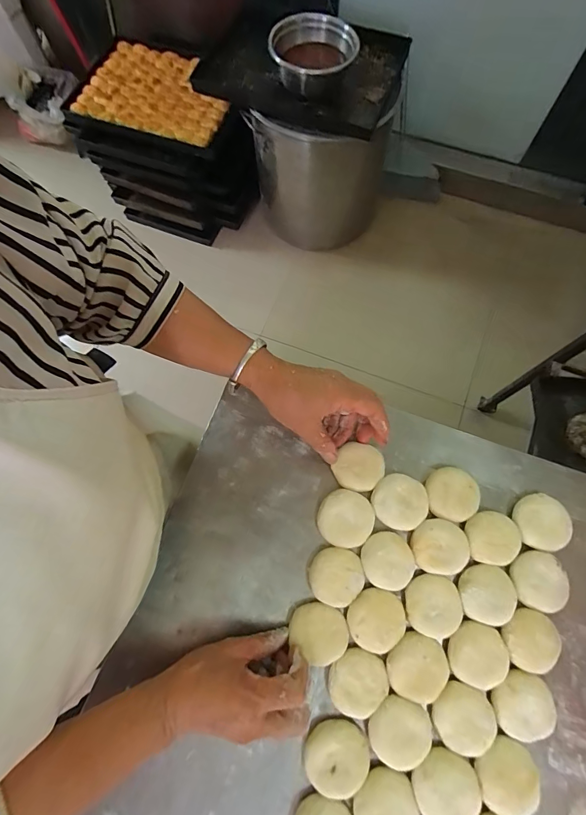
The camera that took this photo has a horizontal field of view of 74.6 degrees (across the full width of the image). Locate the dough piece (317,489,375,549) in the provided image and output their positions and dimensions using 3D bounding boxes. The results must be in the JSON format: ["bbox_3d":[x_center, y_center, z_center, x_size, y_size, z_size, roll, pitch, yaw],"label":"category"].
[{"bbox_3d":[0.057,0.121,0.420,0.057,0.022,0.058,-1,73,2],"label":"dough piece"}]

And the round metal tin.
[{"bbox_3d":[0.049,-1.016,1.112,0.238,0.100,0.247,-1,73,2],"label":"round metal tin"}]

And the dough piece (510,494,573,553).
[{"bbox_3d":[0.269,0.125,0.419,0.054,0.020,0.055,-1,73,2],"label":"dough piece"}]

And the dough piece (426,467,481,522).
[{"bbox_3d":[0.178,0.098,0.433,0.055,0.021,0.057,-1,73,2],"label":"dough piece"}]

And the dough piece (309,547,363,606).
[{"bbox_3d":[0.046,0.178,0.406,0.055,0.022,0.054,-1,73,2],"label":"dough piece"}]

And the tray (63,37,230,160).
[{"bbox_3d":[-0.474,-1.104,1.356,0.561,0.047,0.403,19,75,8],"label":"tray"}]

